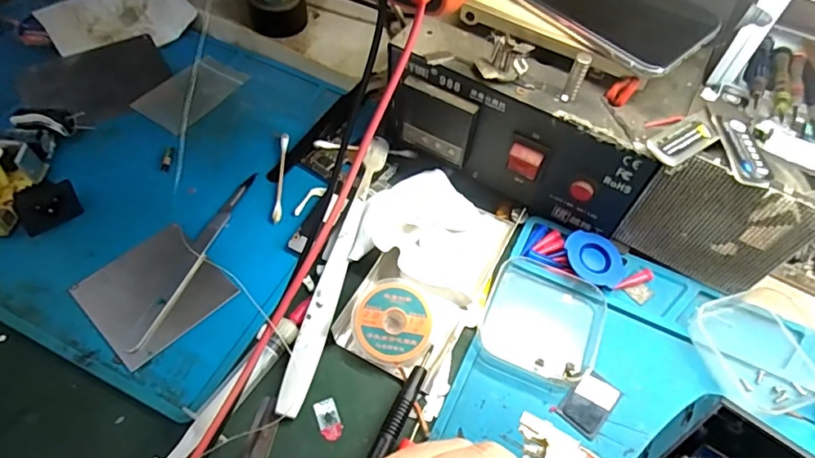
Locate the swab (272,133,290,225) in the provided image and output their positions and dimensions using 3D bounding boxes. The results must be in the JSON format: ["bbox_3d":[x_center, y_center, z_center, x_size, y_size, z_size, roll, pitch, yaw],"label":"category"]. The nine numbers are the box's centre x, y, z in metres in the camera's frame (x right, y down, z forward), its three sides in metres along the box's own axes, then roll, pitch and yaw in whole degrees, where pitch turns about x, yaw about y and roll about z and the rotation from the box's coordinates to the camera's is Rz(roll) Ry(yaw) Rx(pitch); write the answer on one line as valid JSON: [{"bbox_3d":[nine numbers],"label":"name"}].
[{"bbox_3d":[-0.083,-0.035,0.336,0.006,0.005,0.072,-1,56,-3],"label":"swab"}]

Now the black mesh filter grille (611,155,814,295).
[{"bbox_3d":[0.166,-0.001,0.283,0.078,0.079,0.012,27,59,15],"label":"black mesh filter grille"}]

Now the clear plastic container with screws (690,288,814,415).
[{"bbox_3d":[0.198,0.065,0.282,0.074,0.012,0.063,-12,57,-11],"label":"clear plastic container with screws"}]

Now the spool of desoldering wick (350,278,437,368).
[{"bbox_3d":[-0.007,0.051,0.280,0.044,0.010,0.044,2,75,-7],"label":"spool of desoldering wick"}]

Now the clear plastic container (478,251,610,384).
[{"bbox_3d":[0.077,0.048,0.291,0.061,0.015,0.064,20,57,11],"label":"clear plastic container"}]

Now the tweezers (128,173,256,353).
[{"bbox_3d":[-0.121,0.014,0.302,0.008,0.004,0.128,16,56,8],"label":"tweezers"}]

